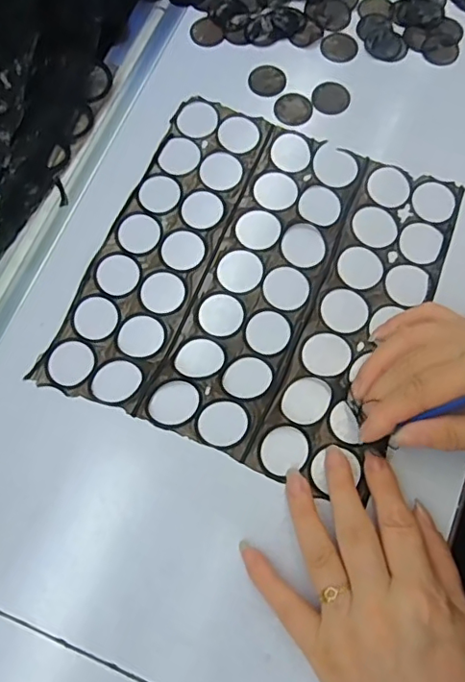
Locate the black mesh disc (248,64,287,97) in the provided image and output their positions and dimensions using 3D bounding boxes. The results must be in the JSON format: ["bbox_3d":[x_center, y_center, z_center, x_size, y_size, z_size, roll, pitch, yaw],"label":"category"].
[{"bbox_3d":[0.026,-0.195,0.407,0.027,0.004,0.026,0,74,0],"label":"black mesh disc"}]

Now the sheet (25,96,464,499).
[{"bbox_3d":[0.016,-0.041,0.360,0.209,0.006,0.231,23,76,7],"label":"sheet"}]

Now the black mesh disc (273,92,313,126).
[{"bbox_3d":[0.045,-0.171,0.398,0.027,0.004,0.027,0,74,0],"label":"black mesh disc"}]

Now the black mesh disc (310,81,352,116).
[{"bbox_3d":[0.073,-0.179,0.402,0.027,0.004,0.028,0,74,0],"label":"black mesh disc"}]

